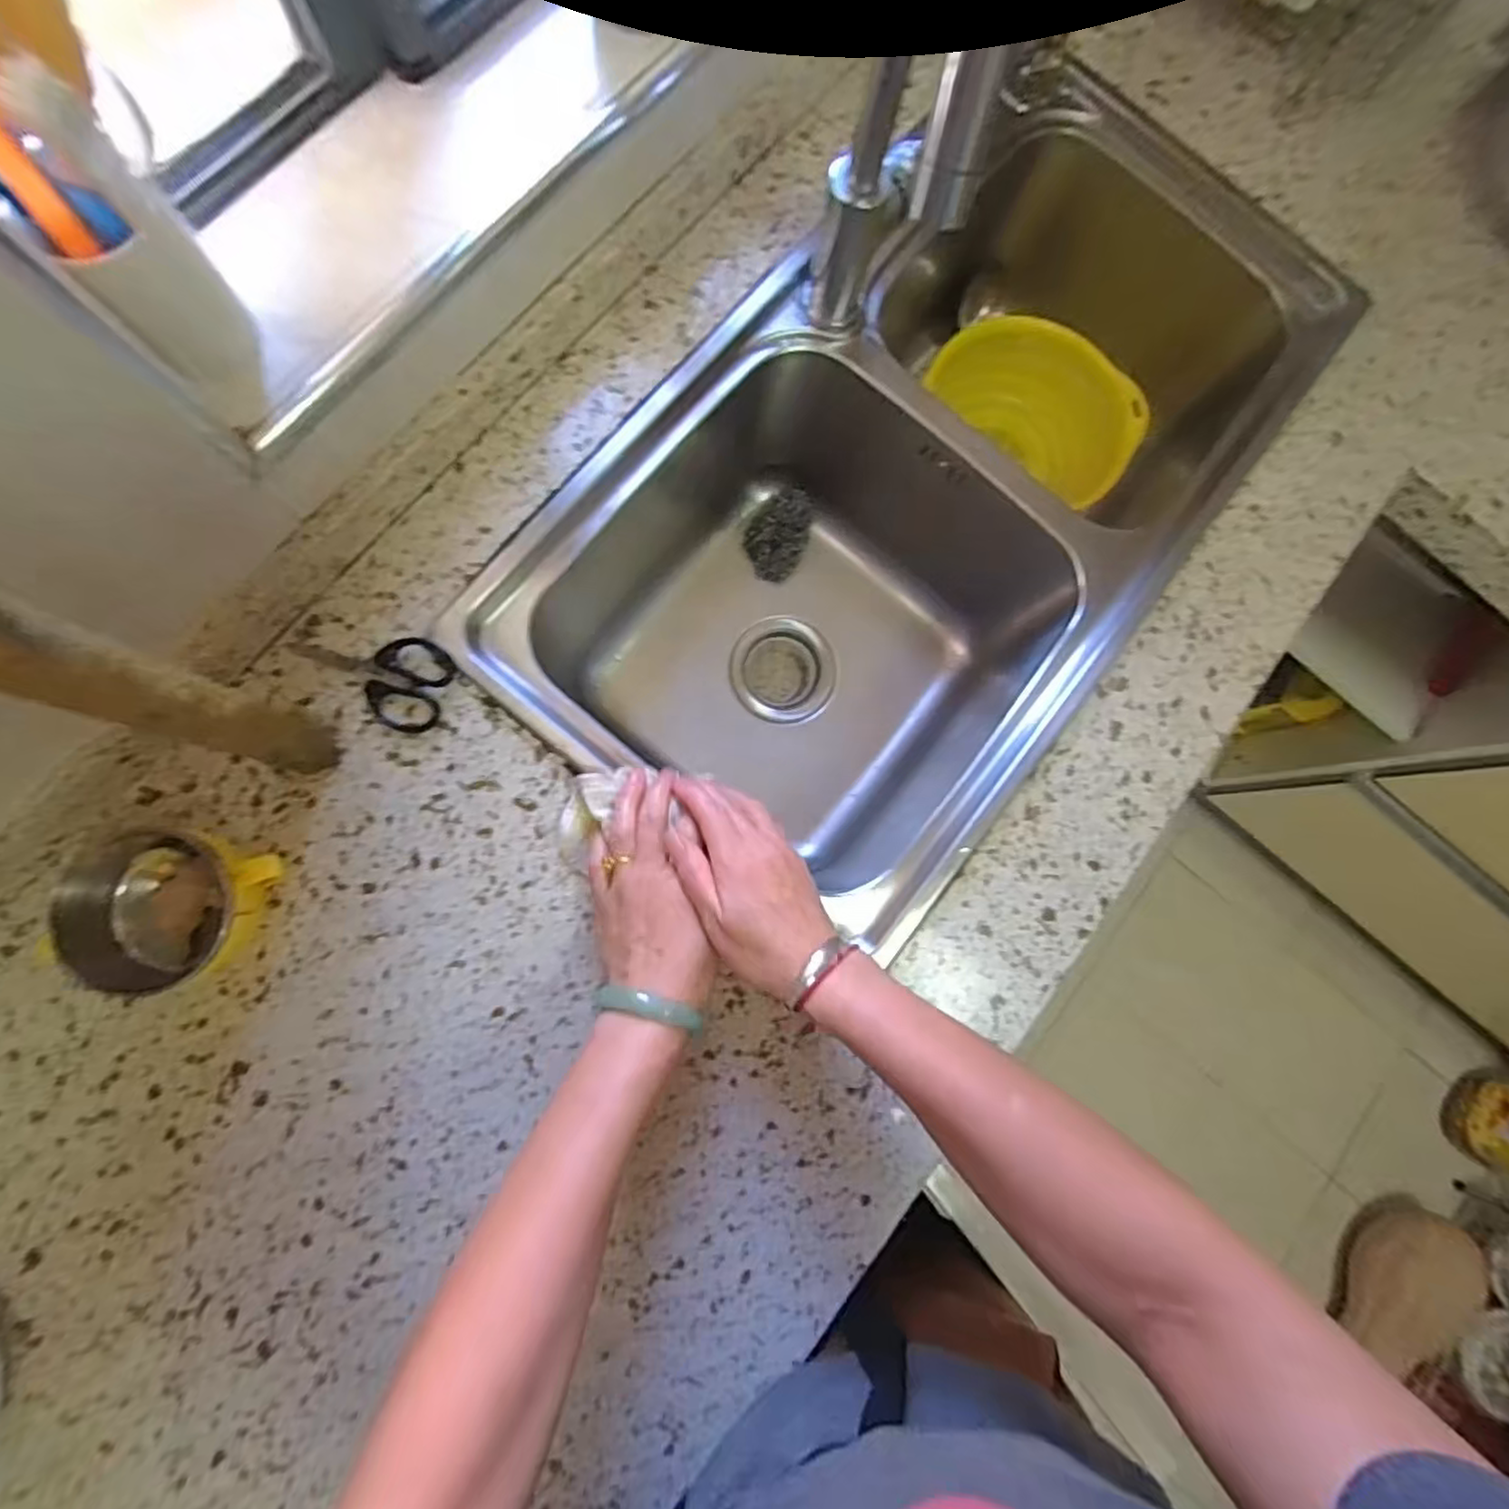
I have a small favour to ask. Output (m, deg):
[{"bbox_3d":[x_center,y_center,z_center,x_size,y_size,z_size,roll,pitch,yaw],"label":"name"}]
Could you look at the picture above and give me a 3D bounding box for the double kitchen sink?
[{"bbox_3d":[0.140,-0.223,0.666,0.406,0.254,0.725,40,81,0],"label":"double kitchen sink"}]

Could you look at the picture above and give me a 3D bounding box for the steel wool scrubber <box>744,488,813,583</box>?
[{"bbox_3d":[0.031,-0.232,0.729,0.061,0.031,0.094,38,81,0],"label":"steel wool scrubber"}]

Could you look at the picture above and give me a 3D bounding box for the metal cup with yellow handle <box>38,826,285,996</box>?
[{"bbox_3d":[-0.363,0.093,0.426,0.123,0.059,0.093,-2,83,-6],"label":"metal cup with yellow handle"}]

